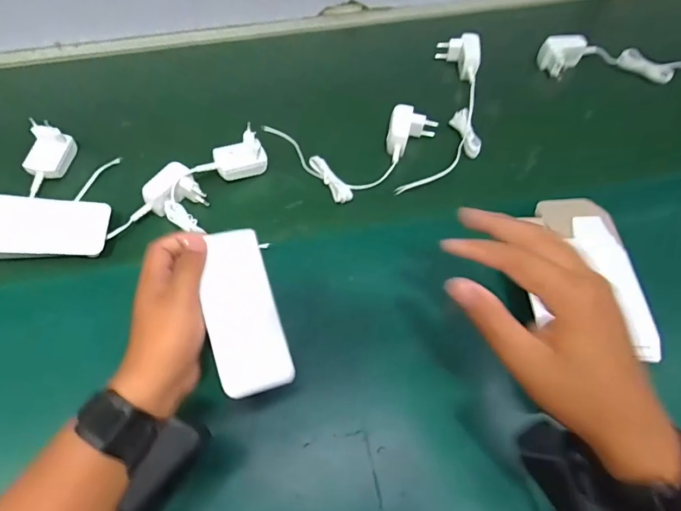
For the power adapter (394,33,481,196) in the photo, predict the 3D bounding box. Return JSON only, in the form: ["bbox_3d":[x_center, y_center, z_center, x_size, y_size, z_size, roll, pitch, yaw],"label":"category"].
[{"bbox_3d":[0.153,-0.199,0.592,0.086,0.044,0.296,13,59,8],"label":"power adapter"}]

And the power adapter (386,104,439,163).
[{"bbox_3d":[0.089,-0.153,0.560,0.058,0.033,0.079,17,60,10],"label":"power adapter"}]

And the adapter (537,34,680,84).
[{"bbox_3d":[0.434,-0.278,0.636,0.268,0.045,0.061,12,59,8],"label":"adapter"}]

